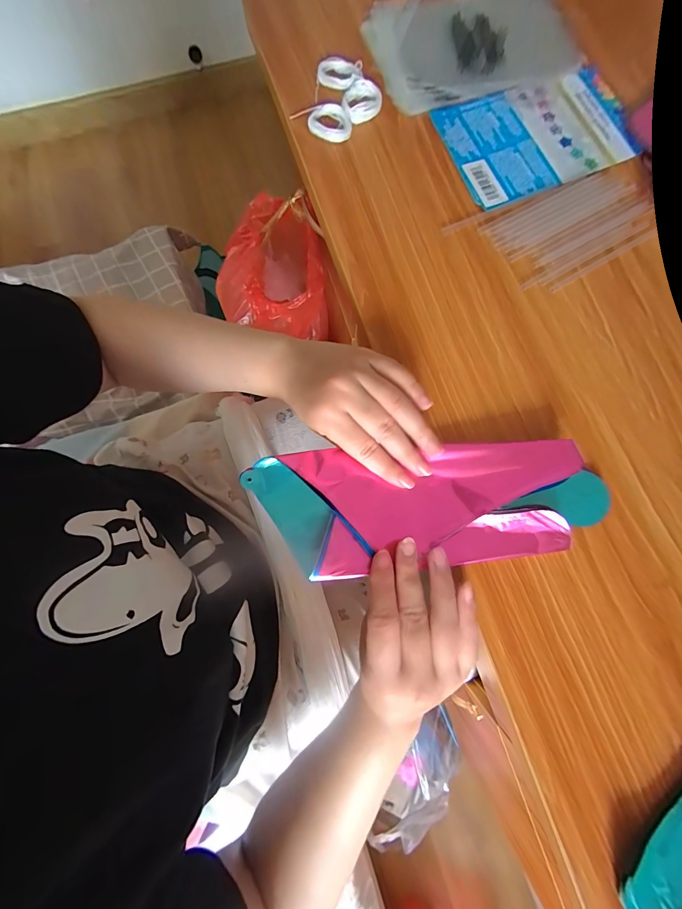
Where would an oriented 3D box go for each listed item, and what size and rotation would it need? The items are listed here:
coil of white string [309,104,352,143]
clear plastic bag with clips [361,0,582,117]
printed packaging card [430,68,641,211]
[{"bbox_3d":[-0.010,-0.318,0.326,0.040,0.011,0.031,12,79,3],"label":"coil of white string"},{"bbox_3d":[0.125,-0.421,0.343,0.183,0.012,0.148,-18,79,-3],"label":"clear plastic bag with clips"},{"bbox_3d":[0.191,-0.306,0.326,0.176,0.006,0.117,-20,81,-5],"label":"printed packaging card"}]

